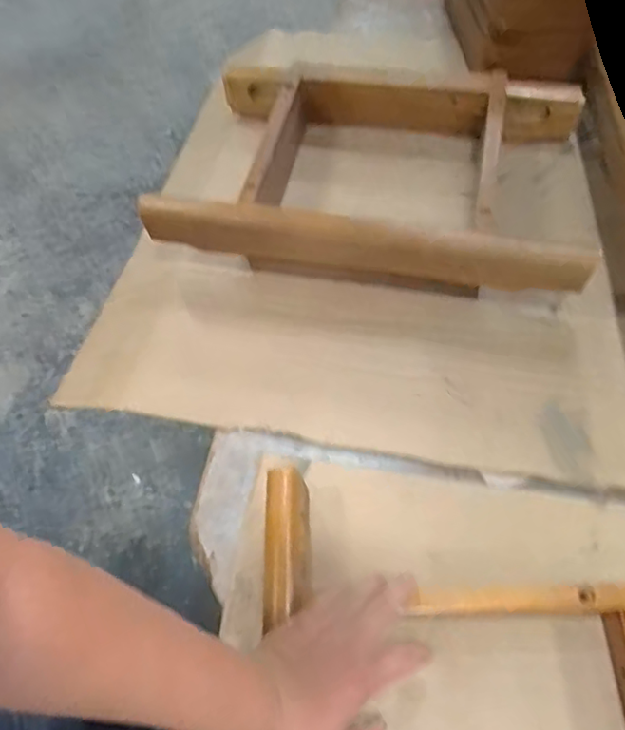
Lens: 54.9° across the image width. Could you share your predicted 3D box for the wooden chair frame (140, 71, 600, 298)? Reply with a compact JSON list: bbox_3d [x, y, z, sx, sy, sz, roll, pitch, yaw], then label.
[{"bbox_3d":[0.079,-0.243,0.746,0.501,0.112,0.356,5,60,7],"label":"wooden chair frame"}]

